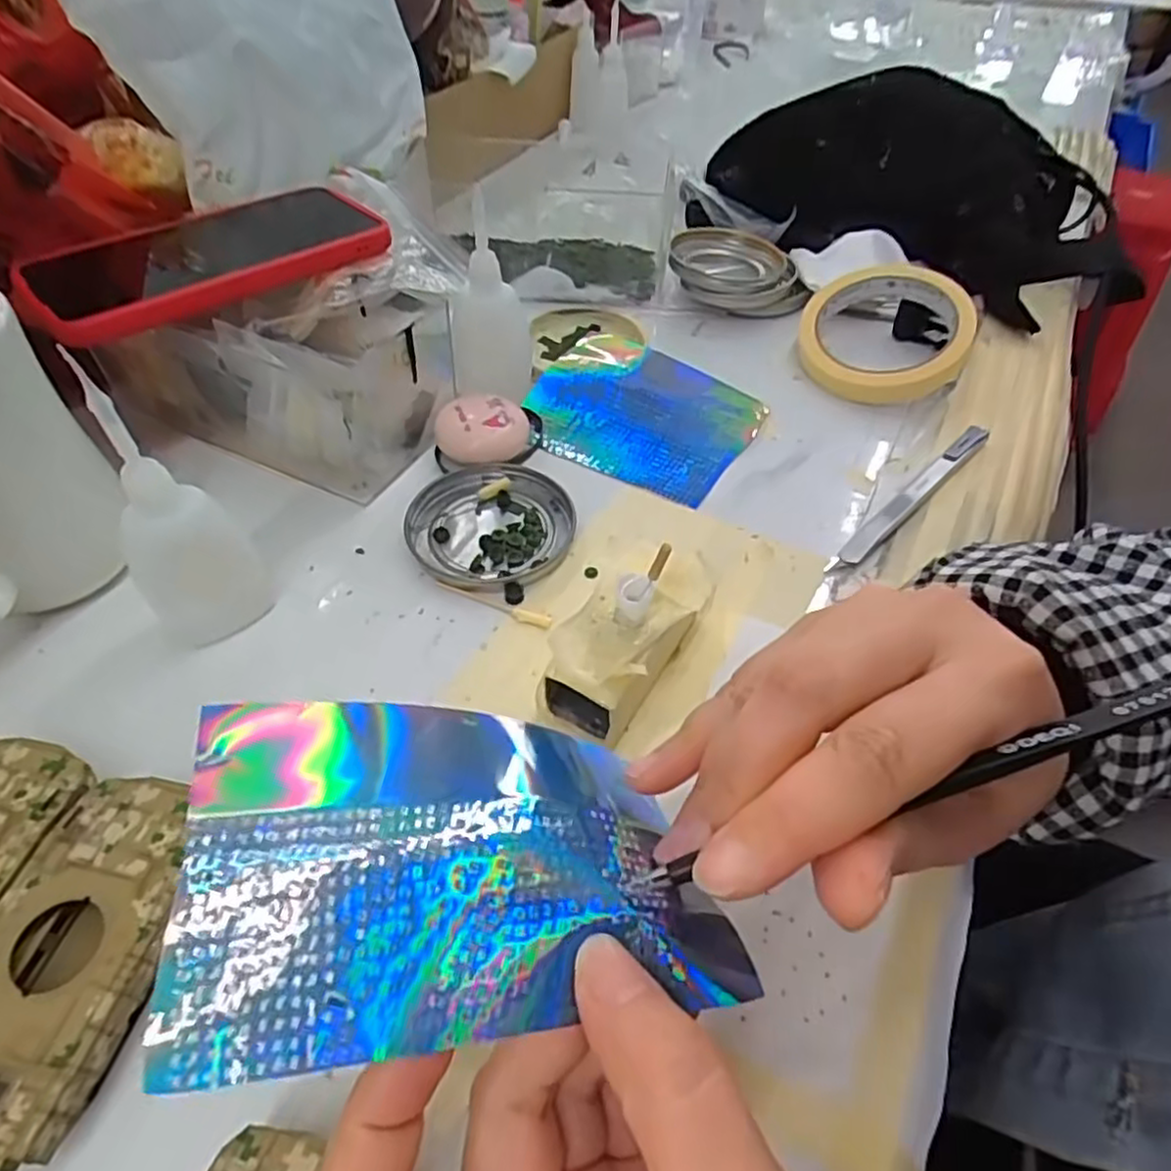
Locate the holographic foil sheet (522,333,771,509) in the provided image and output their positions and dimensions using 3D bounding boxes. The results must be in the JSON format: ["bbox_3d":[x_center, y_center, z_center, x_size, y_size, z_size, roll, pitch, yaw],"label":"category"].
[{"bbox_3d":[0.029,-0.101,0.406,0.126,0.010,0.104,28,55,21],"label":"holographic foil sheet"}]

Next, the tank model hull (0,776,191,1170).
[{"bbox_3d":[-0.148,0.108,0.213,0.055,0.027,0.095,9,50,7],"label":"tank model hull"}]

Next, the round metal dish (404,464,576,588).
[{"bbox_3d":[-0.046,-0.029,0.344,0.078,0.008,0.075,0,50,0],"label":"round metal dish"}]

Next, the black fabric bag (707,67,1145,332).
[{"bbox_3d":[0.234,-0.294,0.522,0.249,0.094,0.227,2,50,1],"label":"black fabric bag"}]

